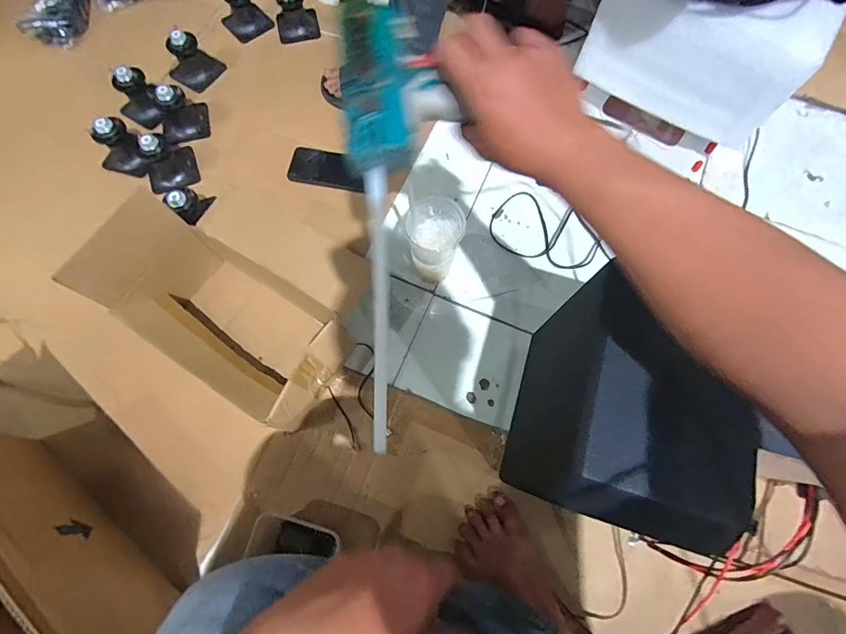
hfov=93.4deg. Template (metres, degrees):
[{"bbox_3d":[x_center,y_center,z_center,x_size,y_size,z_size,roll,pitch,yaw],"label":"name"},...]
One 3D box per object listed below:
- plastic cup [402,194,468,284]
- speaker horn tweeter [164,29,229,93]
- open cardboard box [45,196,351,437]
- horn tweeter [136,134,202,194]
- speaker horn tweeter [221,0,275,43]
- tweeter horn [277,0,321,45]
[{"bbox_3d":[0.011,-0.121,0.689,0.082,0.116,0.099,23,73,8],"label":"plastic cup"},{"bbox_3d":[-0.493,-0.551,0.841,0.080,0.095,0.096,32,74,10],"label":"speaker horn tweeter"},{"bbox_3d":[-0.298,0.000,0.617,0.352,0.176,0.175,33,74,10],"label":"open cardboard box"},{"bbox_3d":[-0.493,-0.302,0.758,0.092,0.079,0.087,-16,72,-5],"label":"horn tweeter"},{"bbox_3d":[-0.400,-0.685,0.888,0.095,0.082,0.076,-33,75,-10],"label":"speaker horn tweeter"},{"bbox_3d":[-0.284,-0.674,0.883,0.092,0.091,0.071,-9,72,-3],"label":"tweeter horn"}]

